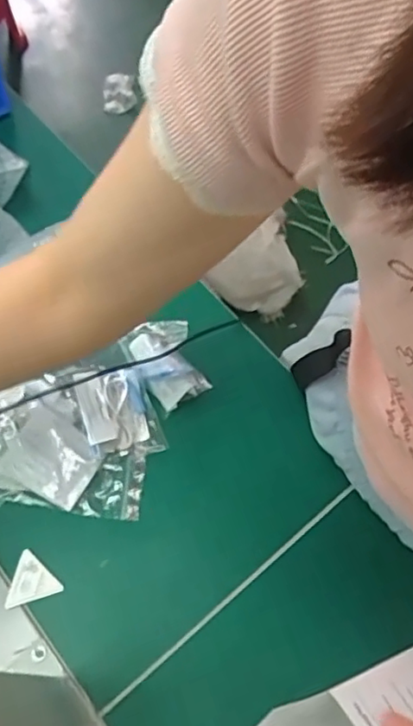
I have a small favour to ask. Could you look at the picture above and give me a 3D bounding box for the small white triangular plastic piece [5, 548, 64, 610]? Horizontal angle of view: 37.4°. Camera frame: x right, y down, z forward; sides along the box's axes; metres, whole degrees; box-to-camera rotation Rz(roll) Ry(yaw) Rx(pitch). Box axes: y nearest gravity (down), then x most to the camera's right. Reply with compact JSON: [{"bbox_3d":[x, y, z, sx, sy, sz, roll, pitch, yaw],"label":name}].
[{"bbox_3d":[-0.136,0.163,0.470,0.041,0.004,0.037,-16,64,-12],"label":"small white triangular plastic piece"}]

